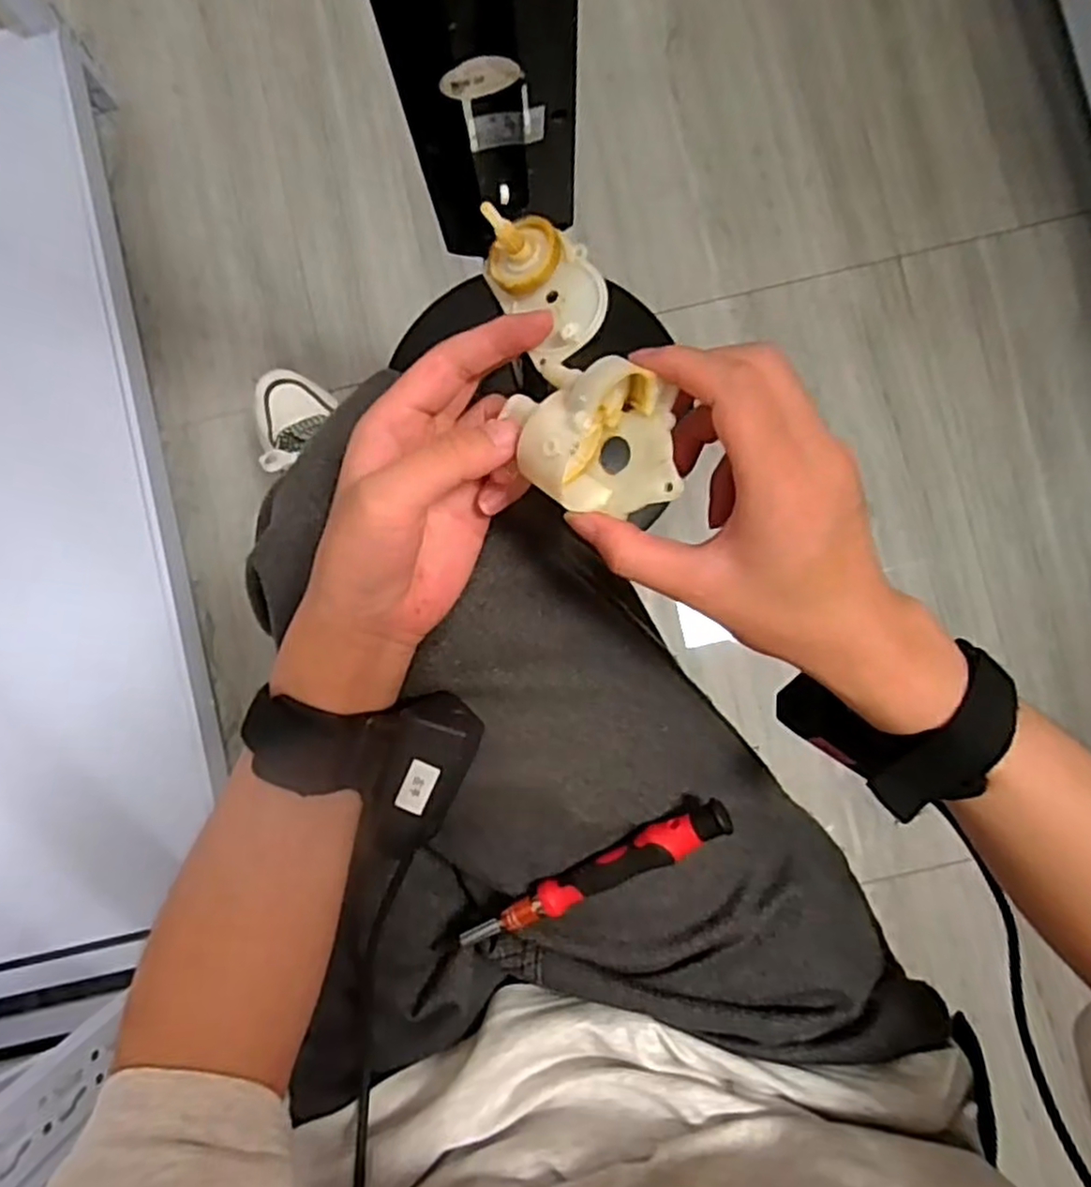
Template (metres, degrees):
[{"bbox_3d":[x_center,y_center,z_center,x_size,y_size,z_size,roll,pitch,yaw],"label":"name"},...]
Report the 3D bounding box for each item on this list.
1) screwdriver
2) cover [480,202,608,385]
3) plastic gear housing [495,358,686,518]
[{"bbox_3d":[0.021,0.135,0.350,0.149,0.013,0.019,-33,86,18],"label":"screwdriver"},{"bbox_3d":[0.003,-0.118,0.289,0.037,0.024,0.066,-29,86,0],"label":"cover"},{"bbox_3d":[0.019,-0.059,0.281,0.059,0.042,0.050,-1,86,1],"label":"plastic gear housing"}]

